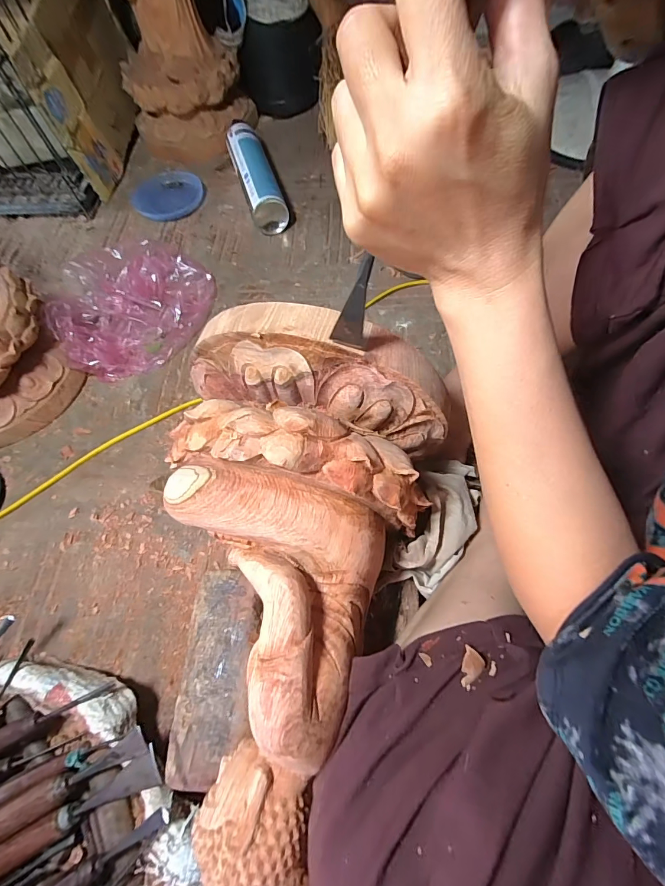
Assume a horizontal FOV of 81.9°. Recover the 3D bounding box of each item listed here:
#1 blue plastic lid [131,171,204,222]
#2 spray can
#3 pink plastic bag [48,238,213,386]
[{"bbox_3d":[-0.327,-0.490,0.753,0.140,0.013,0.122,5,65,5],"label":"blue plastic lid"},{"bbox_3d":[-0.146,-0.512,0.741,0.067,0.067,0.284,-17,65,-5],"label":"spray can"},{"bbox_3d":[-0.310,-0.226,0.606,0.247,0.074,0.200,-31,67,-11],"label":"pink plastic bag"}]

